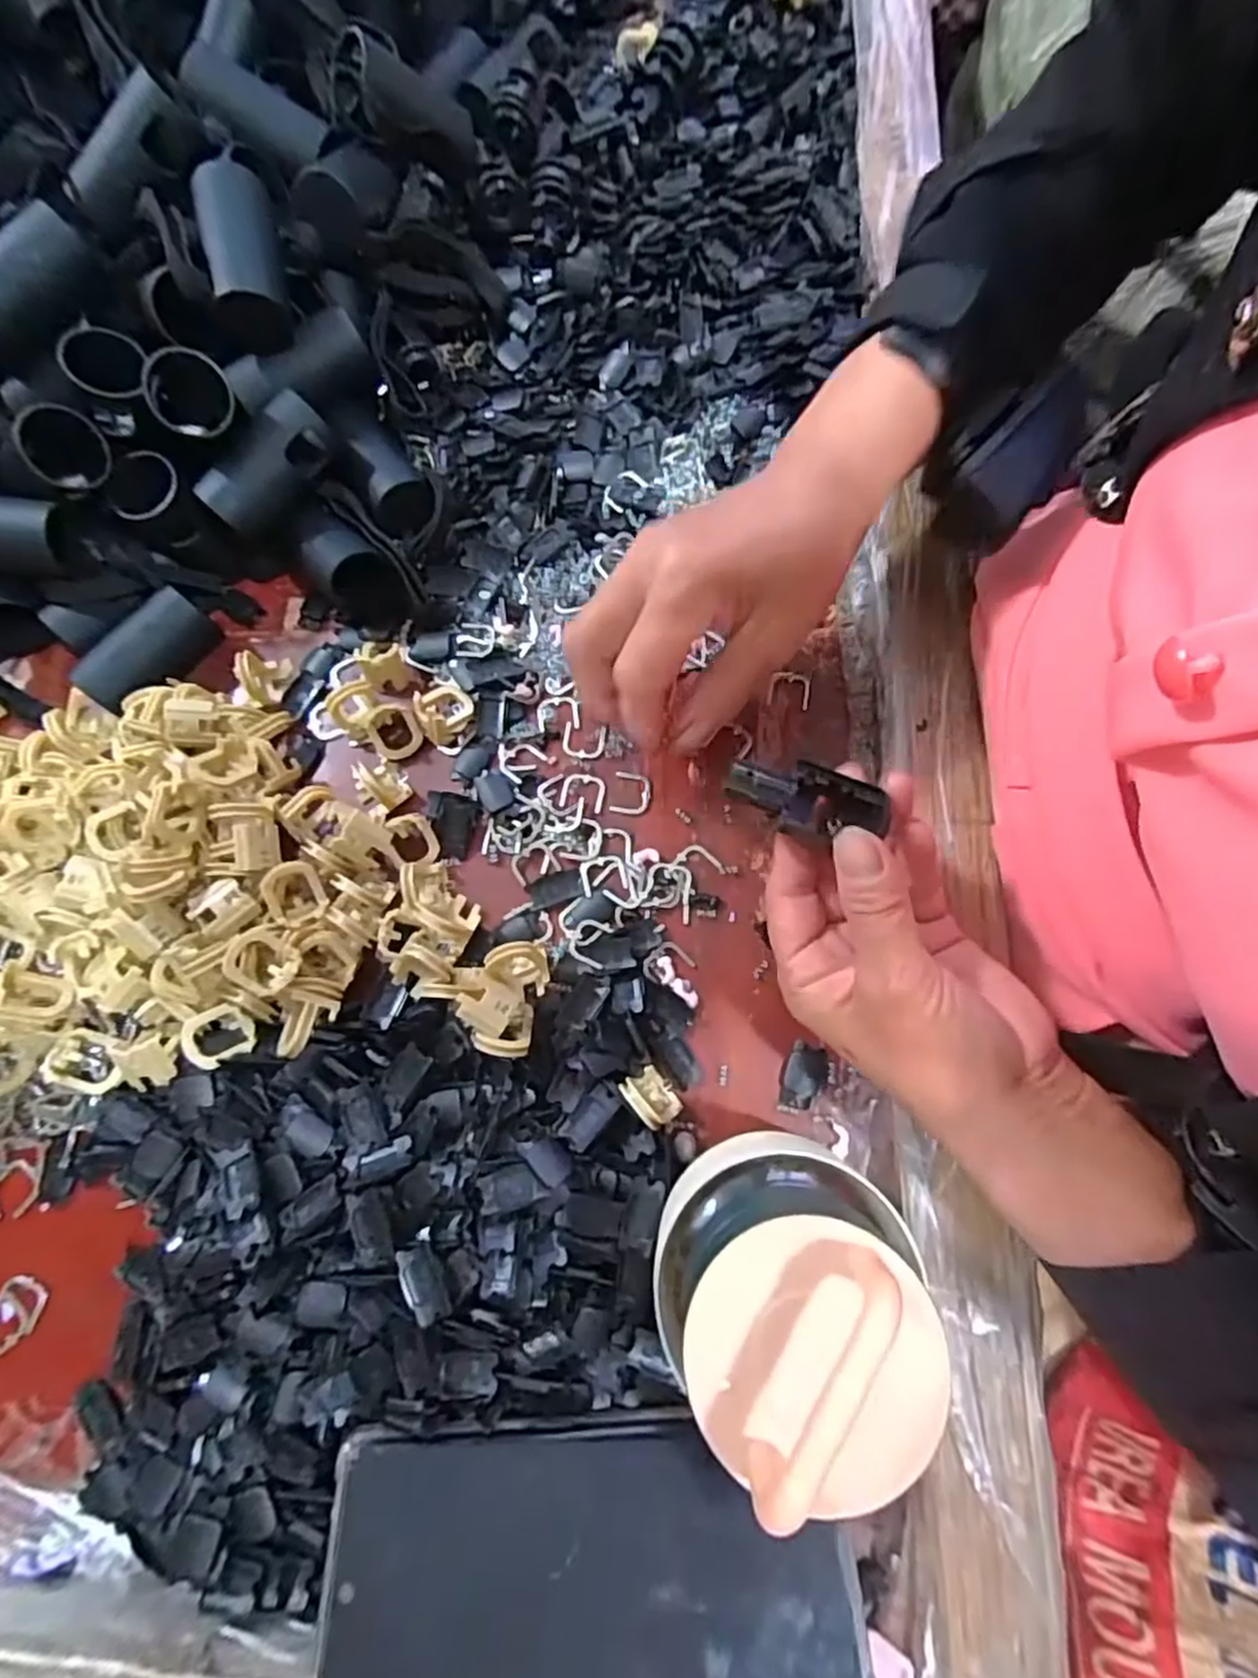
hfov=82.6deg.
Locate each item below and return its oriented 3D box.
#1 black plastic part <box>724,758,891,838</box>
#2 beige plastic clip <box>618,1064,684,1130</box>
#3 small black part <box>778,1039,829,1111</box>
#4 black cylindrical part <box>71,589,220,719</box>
[{"bbox_3d":[0.058,-0.014,0.240,0.054,0.017,0.018,11,75,-13],"label":"black plastic part"},{"bbox_3d":[0.009,0.098,0.272,0.016,0.019,0.022,-42,79,-10],"label":"beige plastic clip"},{"bbox_3d":[0.069,0.093,0.280,0.016,0.006,0.024,22,76,6],"label":"small black part"},{"bbox_3d":[-0.219,-0.084,0.330,0.024,0.025,0.060,39,79,10],"label":"black cylindrical part"}]

